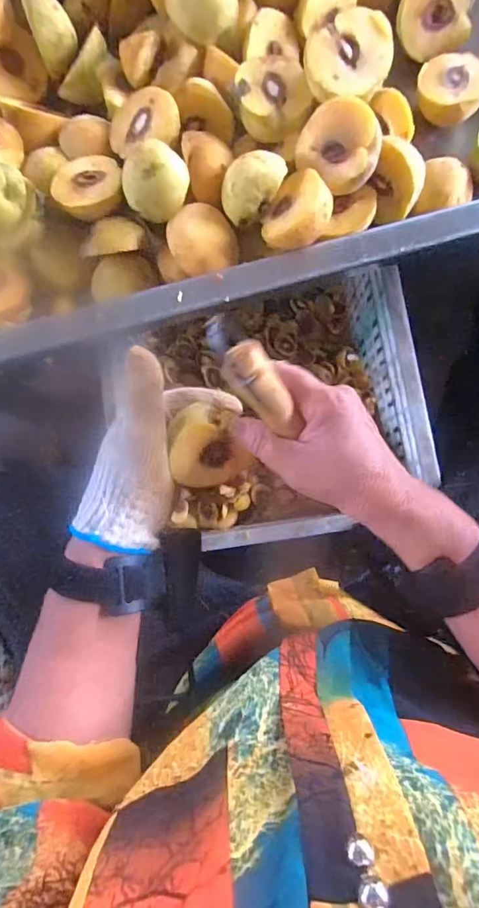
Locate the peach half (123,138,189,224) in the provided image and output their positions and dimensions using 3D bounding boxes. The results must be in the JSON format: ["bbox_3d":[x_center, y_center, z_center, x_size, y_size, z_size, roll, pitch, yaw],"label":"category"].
[{"bbox_3d":[-0.065,-0.205,0.353,0.046,0.025,0.050,25,126,-27],"label":"peach half"}]

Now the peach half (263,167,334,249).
[{"bbox_3d":[0.044,-0.182,0.346,0.046,0.030,0.058,26,86,5],"label":"peach half"}]

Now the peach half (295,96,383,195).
[{"bbox_3d":[0.078,-0.233,0.351,0.061,0.030,0.052,43,127,7],"label":"peach half"}]

